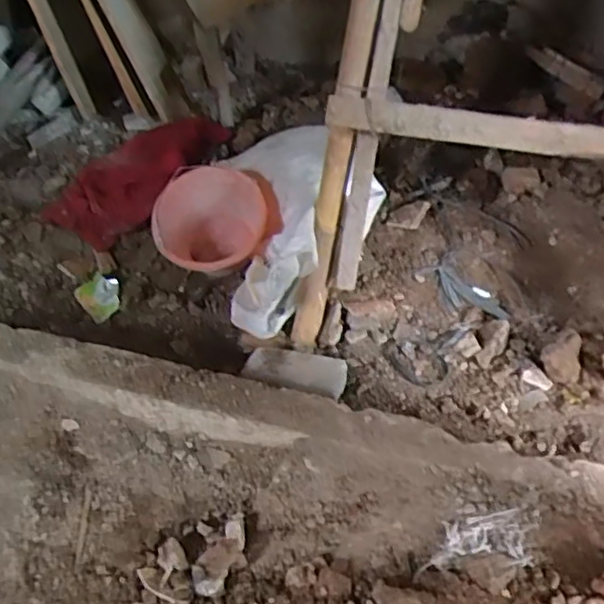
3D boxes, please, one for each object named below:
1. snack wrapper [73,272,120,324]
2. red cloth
[{"bbox_3d":[-0.464,-0.009,1.428,0.099,0.027,0.103,-29,79,0],"label":"snack wrapper"},{"bbox_3d":[-0.410,-0.336,1.588,0.309,0.133,0.475,13,46,18],"label":"red cloth"}]

